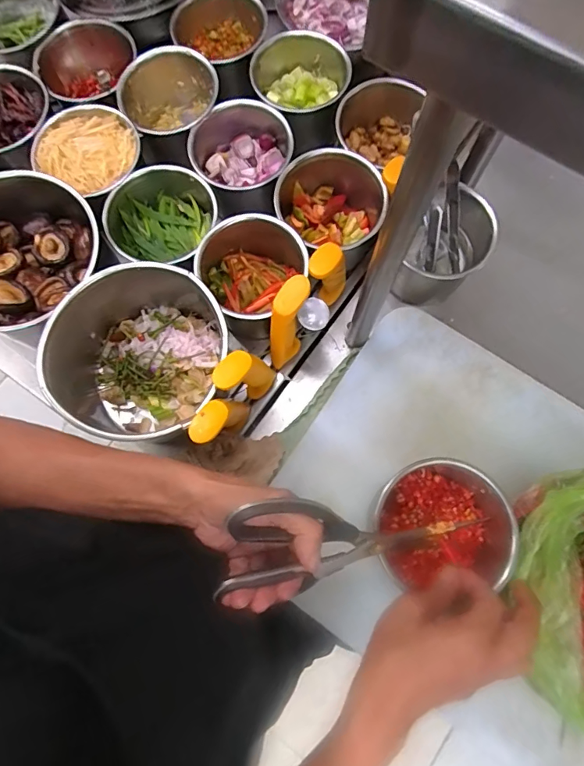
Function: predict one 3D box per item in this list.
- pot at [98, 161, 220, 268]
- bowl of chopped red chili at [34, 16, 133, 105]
[{"bbox_3d":[-0.145,-0.180,0.531,0.120,0.068,0.120,0,76,1],"label":"pot"},{"bbox_3d":[-0.252,-0.393,0.585,0.119,0.073,0.110,0,76,1],"label":"bowl of chopped red chili"}]

